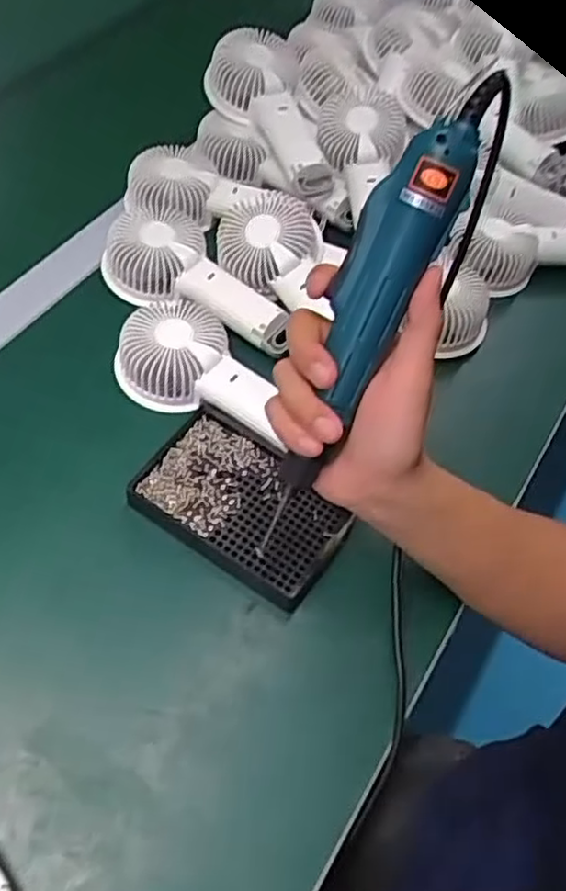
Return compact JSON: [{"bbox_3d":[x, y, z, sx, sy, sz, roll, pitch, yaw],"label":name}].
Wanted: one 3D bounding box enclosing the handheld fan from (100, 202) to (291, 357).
[{"bbox_3d":[-0.067,-0.138,0.595,0.181,0.048,0.085,33,58,5],"label":"handheld fan"}]

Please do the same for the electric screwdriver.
[{"bbox_3d":[0.041,-0.064,0.383,0.041,0.218,0.029,28,17,17],"label":"electric screwdriver"}]

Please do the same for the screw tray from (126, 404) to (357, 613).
[{"bbox_3d":[-0.027,0.039,0.498,0.143,0.021,0.095,31,59,13],"label":"screw tray"}]

